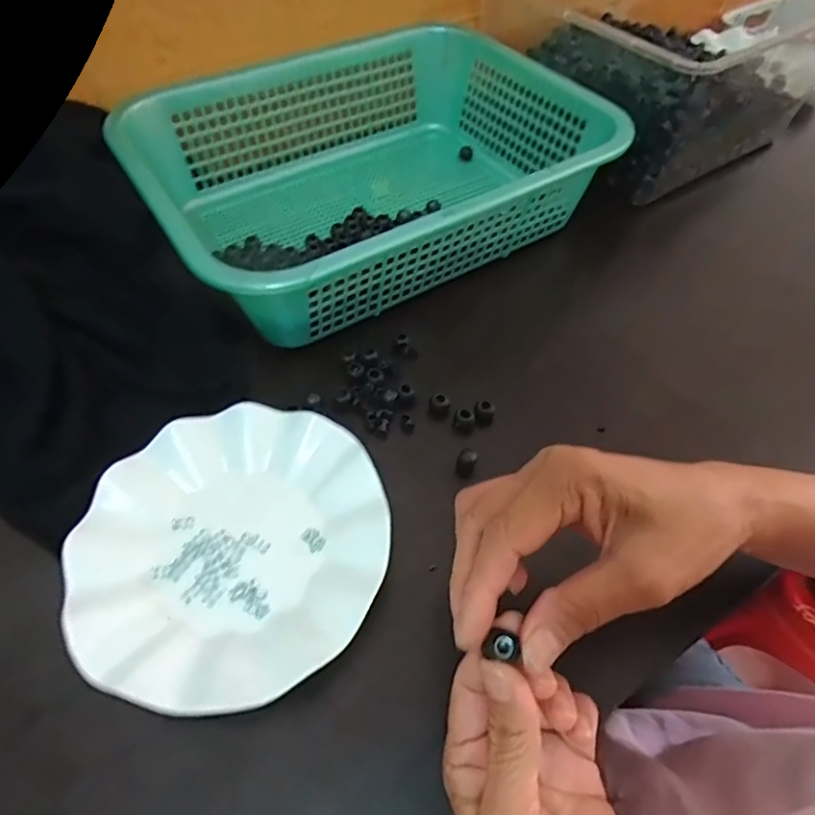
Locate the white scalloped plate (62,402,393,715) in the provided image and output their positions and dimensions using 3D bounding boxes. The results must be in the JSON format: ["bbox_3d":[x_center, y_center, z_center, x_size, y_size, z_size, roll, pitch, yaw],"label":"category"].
[{"bbox_3d":[-0.106,0.083,0.338,0.179,0.021,0.180,0,54,0],"label":"white scalloped plate"}]

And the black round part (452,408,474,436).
[{"bbox_3d":[0.041,0.010,0.403,0.016,0.018,0.012,7,54,5],"label":"black round part"}]

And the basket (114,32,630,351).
[{"bbox_3d":[-0.032,-0.211,0.506,0.380,0.108,0.285,-28,59,-19],"label":"basket"}]

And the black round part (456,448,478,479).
[{"bbox_3d":[0.041,0.039,0.382,0.013,0.018,0.013,0,54,0],"label":"black round part"}]

